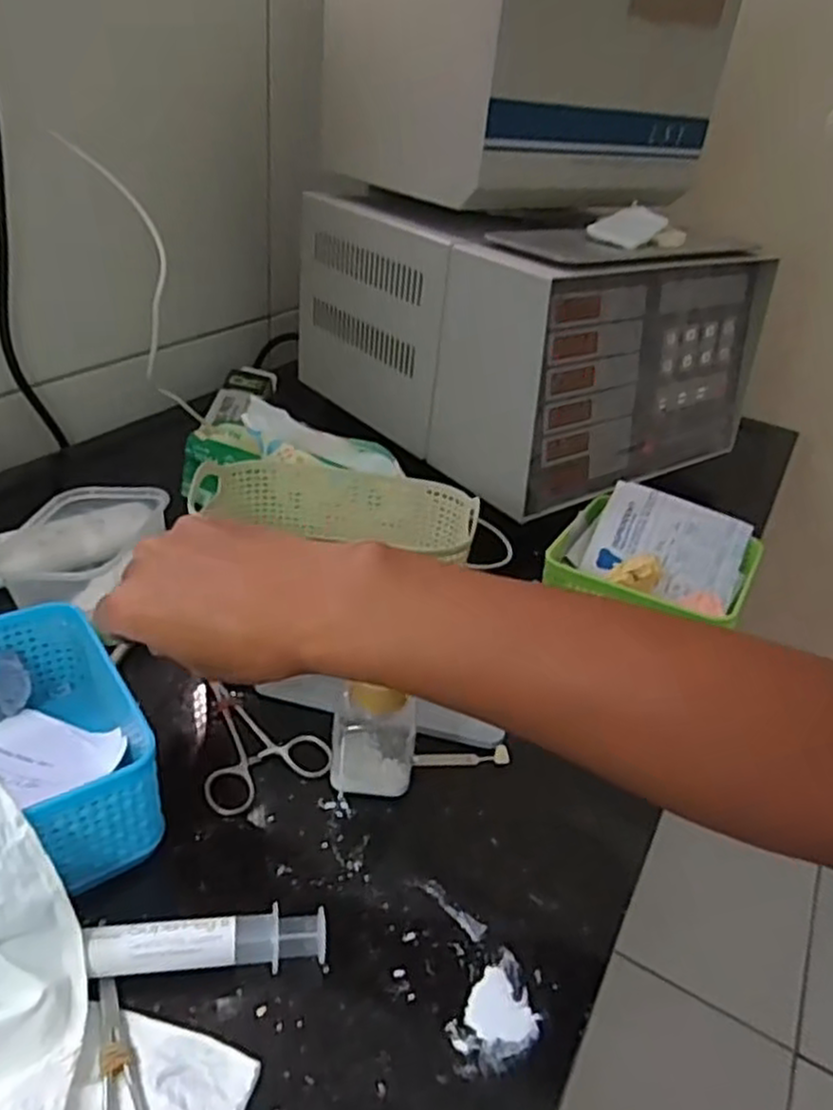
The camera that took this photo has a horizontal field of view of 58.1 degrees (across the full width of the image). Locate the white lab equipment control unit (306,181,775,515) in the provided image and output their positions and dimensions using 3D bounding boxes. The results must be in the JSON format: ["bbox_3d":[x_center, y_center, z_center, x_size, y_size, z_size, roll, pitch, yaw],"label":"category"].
[{"bbox_3d":[0.120,-0.239,0.765,0.331,0.198,0.336,-19,42,-33],"label":"white lab equipment control unit"}]

